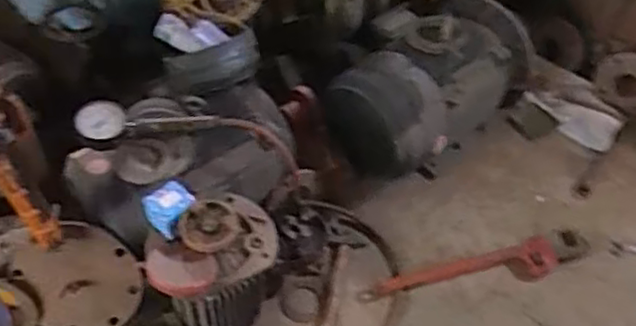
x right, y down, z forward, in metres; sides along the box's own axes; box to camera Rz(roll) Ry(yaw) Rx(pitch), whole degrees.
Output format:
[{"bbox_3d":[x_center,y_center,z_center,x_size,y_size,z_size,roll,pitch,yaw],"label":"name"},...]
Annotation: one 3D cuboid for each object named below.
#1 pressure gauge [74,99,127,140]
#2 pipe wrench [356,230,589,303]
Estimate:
[{"bbox_3d":[-0.434,-0.085,1.354,0.095,0.079,0.038,-15,11,-11],"label":"pressure gauge"},{"bbox_3d":[0.390,0.262,1.643,0.597,0.034,0.100,-11,52,-14],"label":"pipe wrench"}]

